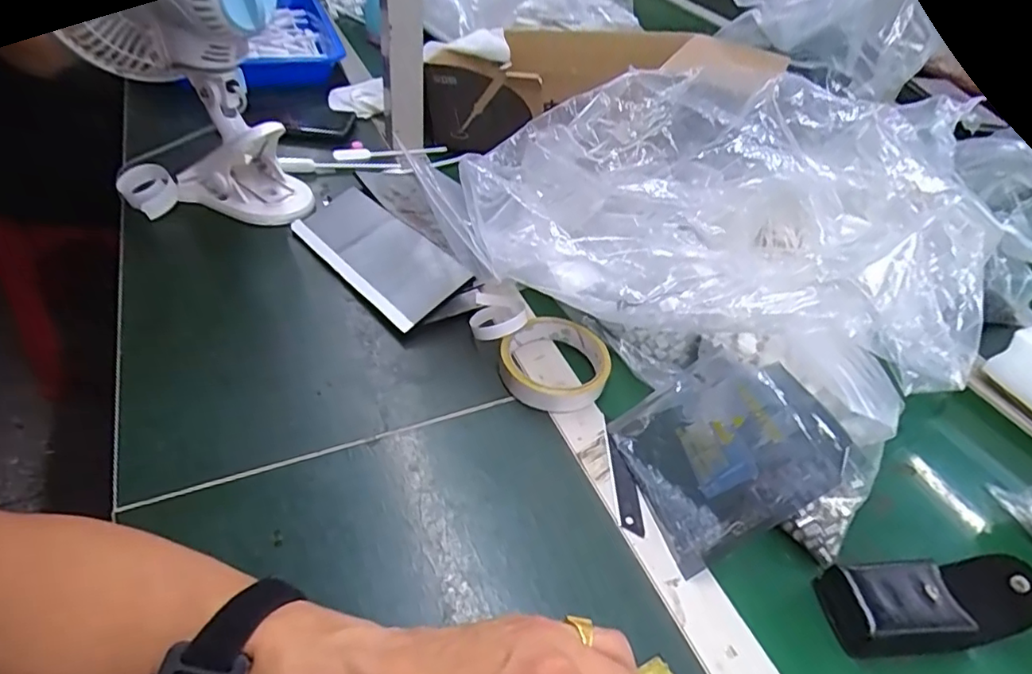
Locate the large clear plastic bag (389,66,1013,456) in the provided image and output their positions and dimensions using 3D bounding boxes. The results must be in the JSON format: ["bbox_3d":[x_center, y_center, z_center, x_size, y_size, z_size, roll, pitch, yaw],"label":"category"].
[{"bbox_3d":[0.117,-0.073,0.453,0.386,0.217,0.200,30,48,22],"label":"large clear plastic bag"}]

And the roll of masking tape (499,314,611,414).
[{"bbox_3d":[0.032,0.020,0.485,0.089,0.020,0.091,4,44,-4],"label":"roll of masking tape"}]

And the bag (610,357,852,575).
[{"bbox_3d":[0.139,0.073,0.394,0.016,0.130,0.124,32,24,-40],"label":"bag"}]

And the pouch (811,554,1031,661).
[{"bbox_3d":[0.261,0.166,0.362,0.122,0.038,0.049,0,44,-8],"label":"pouch"}]

